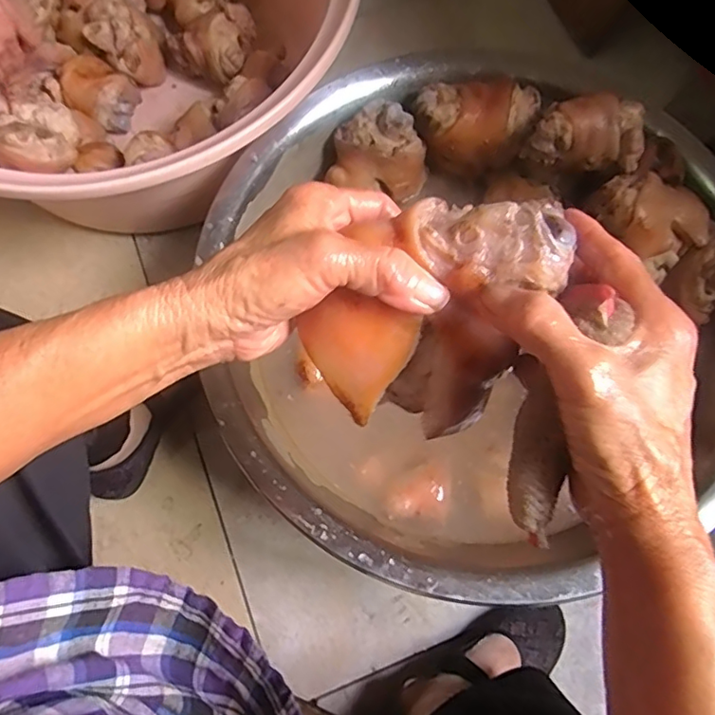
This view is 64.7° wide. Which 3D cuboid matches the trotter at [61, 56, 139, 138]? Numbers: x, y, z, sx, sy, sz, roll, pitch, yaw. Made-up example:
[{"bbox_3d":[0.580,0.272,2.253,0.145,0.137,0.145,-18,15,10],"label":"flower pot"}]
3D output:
[{"bbox_3d":[-0.326,-0.336,0.726,0.084,0.068,0.087,-35,76,-10],"label":"trotter"}]

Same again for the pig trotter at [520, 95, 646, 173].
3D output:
[{"bbox_3d":[0.215,-0.208,0.531,0.096,0.055,0.050,16,73,5],"label":"pig trotter"}]

